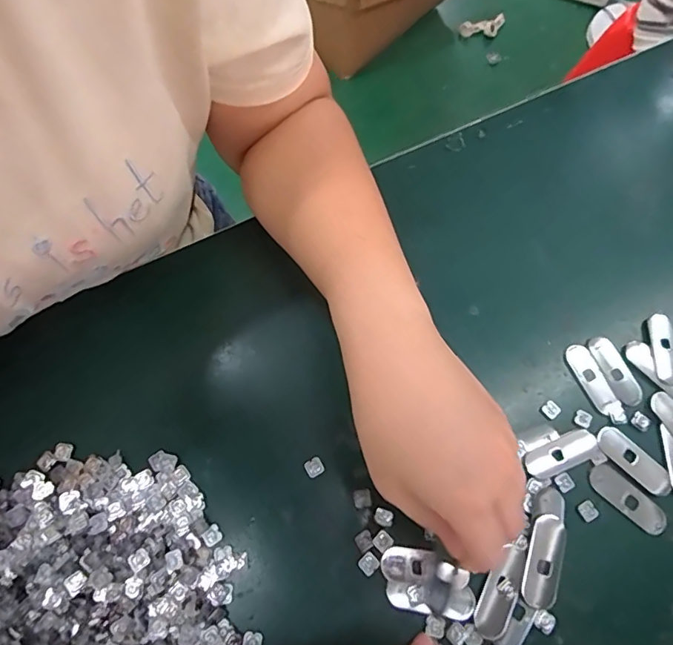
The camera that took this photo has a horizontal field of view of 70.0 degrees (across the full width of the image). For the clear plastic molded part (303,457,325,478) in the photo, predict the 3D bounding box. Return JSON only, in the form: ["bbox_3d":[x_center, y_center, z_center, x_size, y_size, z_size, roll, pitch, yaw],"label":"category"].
[{"bbox_3d":[-0.014,0.089,0.297,0.011,0.004,0.010,-33,73,-13],"label":"clear plastic molded part"}]

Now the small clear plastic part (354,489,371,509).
[{"bbox_3d":[0.016,0.107,0.293,0.010,0.004,0.011,-9,70,-5],"label":"small clear plastic part"}]

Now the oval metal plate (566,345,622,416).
[{"bbox_3d":[0.173,0.036,0.324,0.017,0.004,0.047,-22,71,-9],"label":"oval metal plate"}]

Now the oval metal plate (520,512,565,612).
[{"bbox_3d":[0.121,0.139,0.280,0.019,0.004,0.050,14,74,11],"label":"oval metal plate"}]

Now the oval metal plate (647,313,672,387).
[{"bbox_3d":[0.228,0.018,0.334,0.017,0.005,0.050,2,69,-1],"label":"oval metal plate"}]

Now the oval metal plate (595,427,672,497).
[{"bbox_3d":[0.189,0.088,0.305,0.052,0.004,0.019,42,74,14],"label":"oval metal plate"}]

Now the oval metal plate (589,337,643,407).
[{"bbox_3d":[0.190,0.032,0.327,0.018,0.004,0.049,-24,71,-10],"label":"oval metal plate"}]

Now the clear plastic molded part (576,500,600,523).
[{"bbox_3d":[0.154,0.115,0.294,0.010,0.004,0.011,-31,73,-12],"label":"clear plastic molded part"}]

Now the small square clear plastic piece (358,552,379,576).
[{"bbox_3d":[0.019,0.140,0.278,0.010,0.004,0.010,-39,75,-15],"label":"small square clear plastic piece"}]

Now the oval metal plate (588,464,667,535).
[{"bbox_3d":[0.180,0.109,0.297,0.050,0.004,0.019,42,74,14],"label":"oval metal plate"}]

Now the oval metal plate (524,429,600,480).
[{"bbox_3d":[0.144,0.083,0.305,0.050,0.004,0.019,-22,71,-10],"label":"oval metal plate"}]

